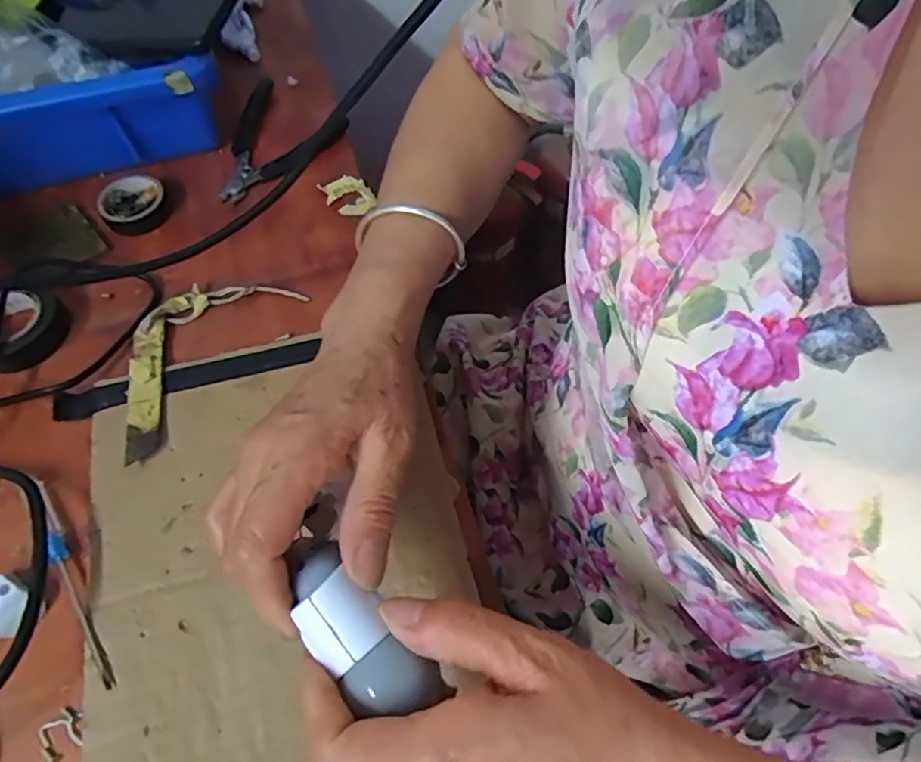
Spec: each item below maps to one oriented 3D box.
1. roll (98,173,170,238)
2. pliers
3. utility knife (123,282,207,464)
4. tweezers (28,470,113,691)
[{"bbox_3d":[-0.238,-0.130,0.431,0.047,0.013,0.048,1,62,-1],"label":"roll"},{"bbox_3d":[-0.157,-0.187,0.468,0.090,0.011,0.118,29,65,13],"label":"pliers"},{"bbox_3d":[-0.191,-0.007,0.366,0.037,0.009,0.122,3,62,0],"label":"utility knife"},{"bbox_3d":[-0.206,0.099,0.308,0.009,0.011,0.130,-30,67,-16],"label":"tweezers"}]

